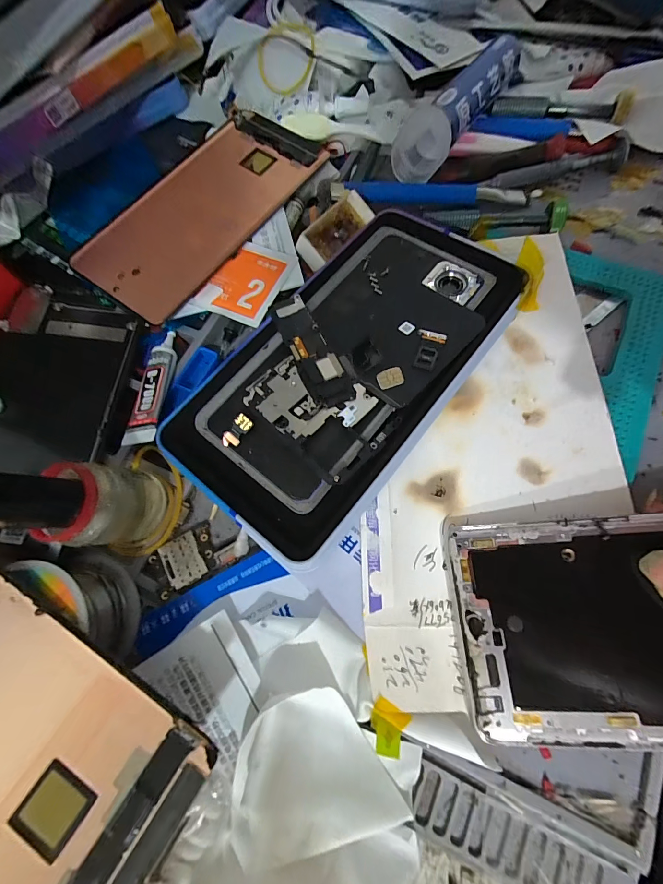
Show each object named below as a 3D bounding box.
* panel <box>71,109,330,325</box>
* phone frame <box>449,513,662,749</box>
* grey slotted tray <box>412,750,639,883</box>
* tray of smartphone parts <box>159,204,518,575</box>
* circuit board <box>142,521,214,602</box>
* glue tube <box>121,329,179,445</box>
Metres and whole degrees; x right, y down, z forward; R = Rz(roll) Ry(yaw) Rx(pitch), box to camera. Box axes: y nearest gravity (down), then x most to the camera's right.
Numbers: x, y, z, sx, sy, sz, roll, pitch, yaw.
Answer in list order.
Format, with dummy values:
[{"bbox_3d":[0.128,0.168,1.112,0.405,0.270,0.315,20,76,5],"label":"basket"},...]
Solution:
[{"bbox_3d":[-0.074,-0.141,0.208,0.068,0.004,0.156,35,77,7],"label":"panel"},{"bbox_3d":[0.128,0.060,0.123,0.160,0.008,0.072,-8,73,9],"label":"phone frame"},{"bbox_3d":[0.066,0.141,0.122,0.077,0.004,0.024,24,75,9],"label":"grey slotted tray"},{"bbox_3d":[0.007,-0.044,0.172,0.109,0.016,0.183,36,76,15],"label":"tray of smartphone parts"},{"bbox_3d":[-0.068,0.054,0.159,0.032,0.006,0.024,-33,71,-9],"label":"circuit board"},{"bbox_3d":[-0.089,-0.031,0.174,0.018,0.008,0.066,1,70,4],"label":"glue tube"}]

